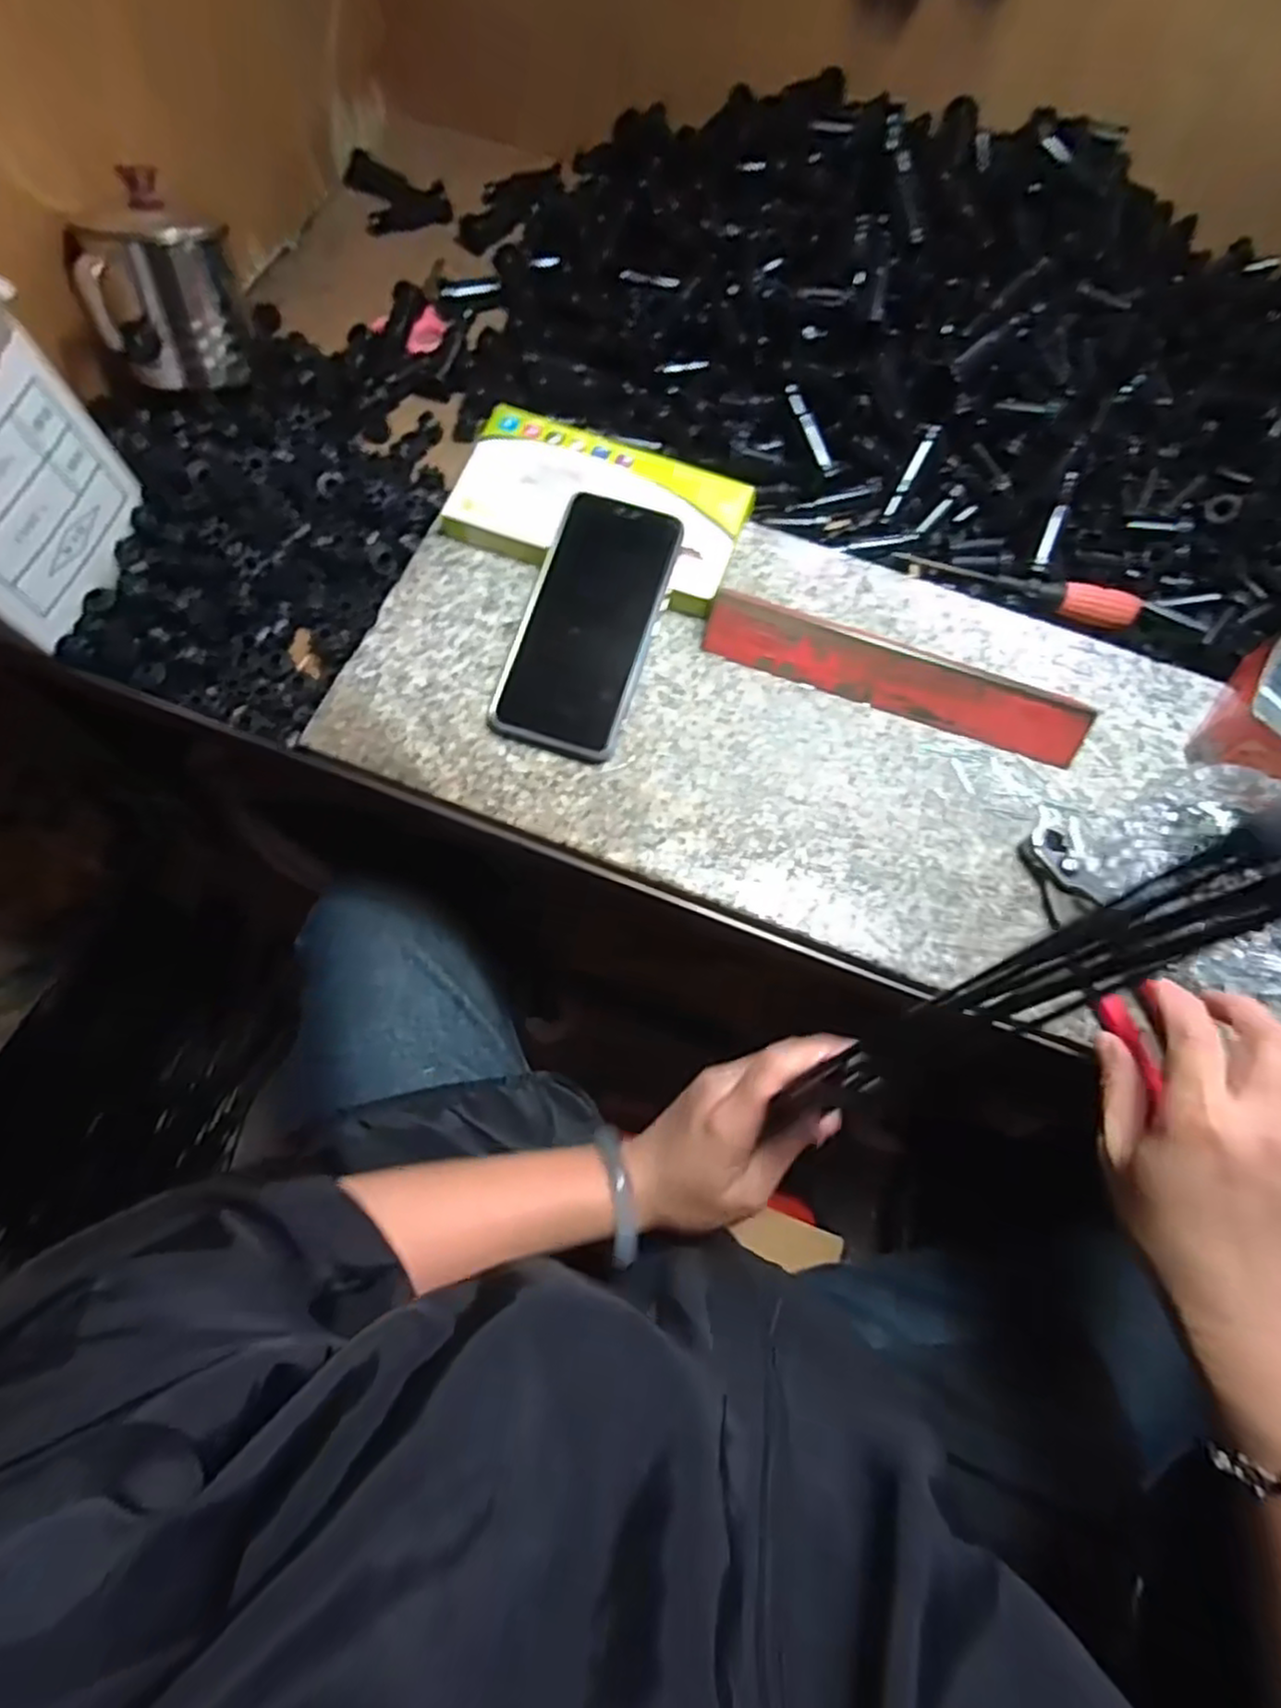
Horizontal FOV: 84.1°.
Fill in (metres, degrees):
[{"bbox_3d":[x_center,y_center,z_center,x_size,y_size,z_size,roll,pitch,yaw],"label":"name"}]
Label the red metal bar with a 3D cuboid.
[{"bbox_3d":[0.151,-0.106,0.424,0.228,0.023,0.033,20,72,4],"label":"red metal bar"}]

